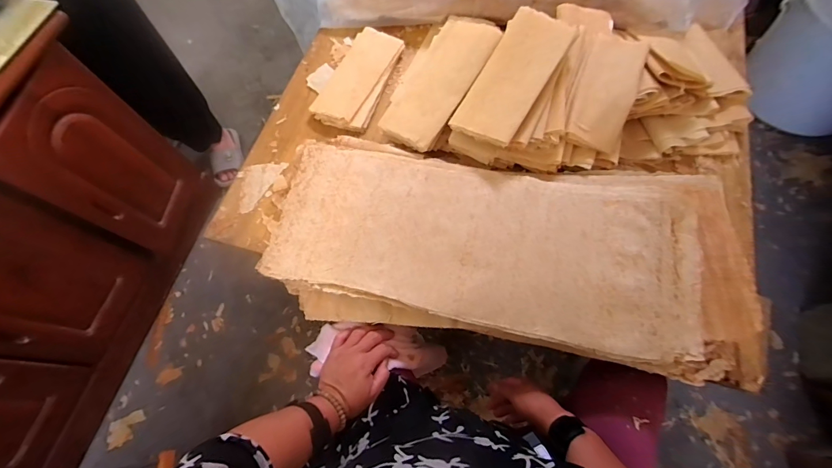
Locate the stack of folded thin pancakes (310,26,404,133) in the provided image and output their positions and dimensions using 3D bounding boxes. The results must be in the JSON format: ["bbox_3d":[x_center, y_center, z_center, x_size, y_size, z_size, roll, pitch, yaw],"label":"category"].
[{"bbox_3d":[-0.131,-0.364,0.867,0.128,0.031,0.280,18,68,11],"label":"stack of folded thin pancakes"}]

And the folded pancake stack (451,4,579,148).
[{"bbox_3d":[0.179,-0.291,0.691,0.122,0.031,0.268,30,87,15],"label":"folded pancake stack"}]

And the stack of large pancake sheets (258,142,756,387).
[{"bbox_3d":[0.133,0.013,0.647,0.787,0.068,0.338,8,67,6],"label":"stack of large pancake sheets"}]

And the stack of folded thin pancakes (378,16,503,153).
[{"bbox_3d":[0.035,-0.310,0.751,0.160,0.031,0.282,33,89,28],"label":"stack of folded thin pancakes"}]

